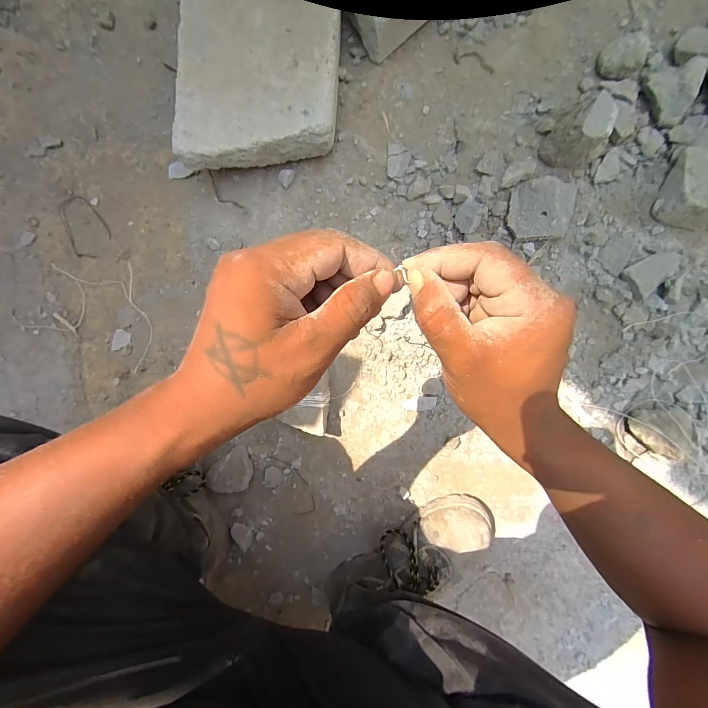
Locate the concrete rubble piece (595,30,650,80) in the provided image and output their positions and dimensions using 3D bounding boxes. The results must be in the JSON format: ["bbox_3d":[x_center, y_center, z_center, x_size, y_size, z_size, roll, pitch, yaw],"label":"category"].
[{"bbox_3d":[0.376,-0.415,0.473,0.059,0.038,0.053,-16,92,3],"label":"concrete rubble piece"}]

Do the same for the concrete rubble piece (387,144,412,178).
[{"bbox_3d":[0.066,-0.283,0.497,0.033,0.010,0.048,4,93,2],"label":"concrete rubble piece"}]

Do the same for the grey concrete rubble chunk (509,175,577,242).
[{"bbox_3d":[0.269,-0.201,0.477,0.094,0.034,0.077,3,93,2],"label":"grey concrete rubble chunk"}]

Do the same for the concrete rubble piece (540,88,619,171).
[{"bbox_3d":[0.304,-0.292,0.454,0.069,0.075,0.065,0,93,2],"label":"concrete rubble piece"}]

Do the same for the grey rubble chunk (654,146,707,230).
[{"bbox_3d":[0.480,-0.231,0.465,0.117,0.043,0.106,-9,93,3],"label":"grey rubble chunk"}]

